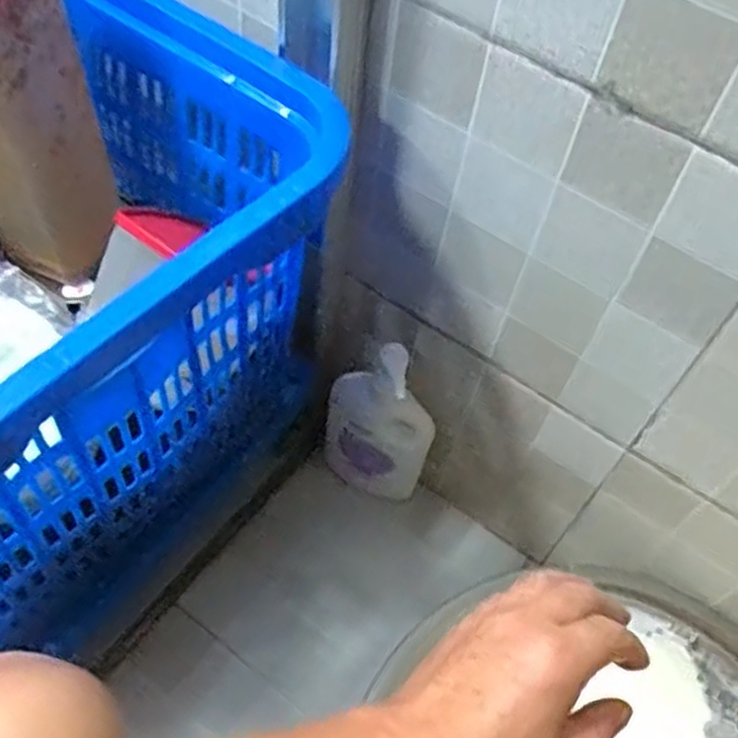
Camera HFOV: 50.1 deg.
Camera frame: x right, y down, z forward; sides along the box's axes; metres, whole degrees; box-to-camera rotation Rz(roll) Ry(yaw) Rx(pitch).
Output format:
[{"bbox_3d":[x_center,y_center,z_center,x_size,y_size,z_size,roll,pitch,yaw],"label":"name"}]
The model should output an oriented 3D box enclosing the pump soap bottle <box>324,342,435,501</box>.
[{"bbox_3d":[0.012,0.068,0.869,0.122,0.224,0.062,31,58,14],"label":"pump soap bottle"}]

